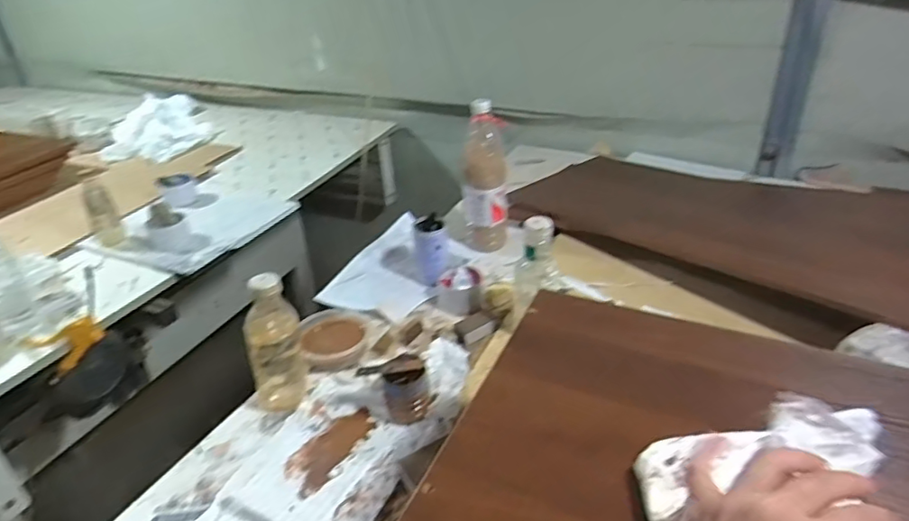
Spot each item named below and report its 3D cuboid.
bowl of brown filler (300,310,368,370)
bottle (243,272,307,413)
[{"bbox_3d":[-0.203,0.129,1.010,0.112,0.035,0.136,-13,33,-15],"label":"bowl of brown filler"},{"bbox_3d":[-0.260,0.126,0.865,0.079,0.219,0.063,-16,33,-19],"label":"bottle"}]

